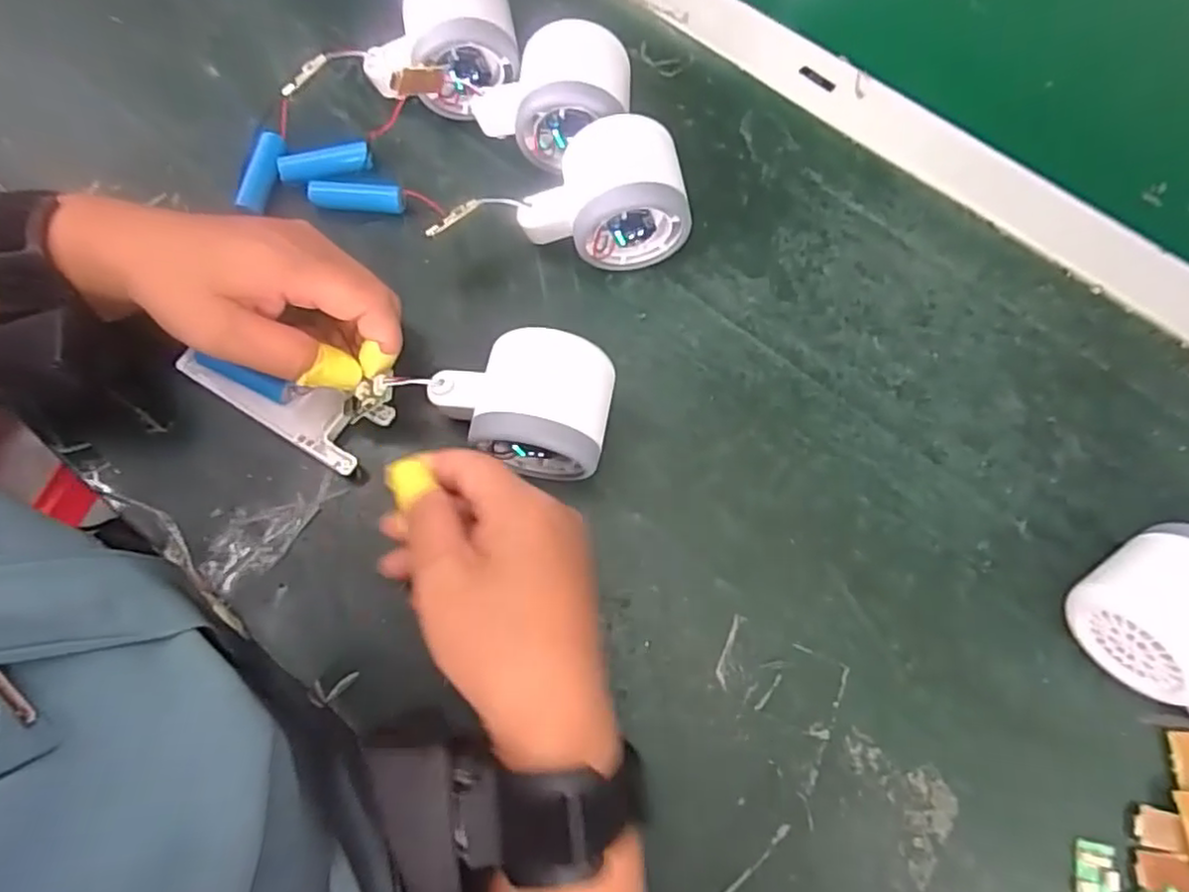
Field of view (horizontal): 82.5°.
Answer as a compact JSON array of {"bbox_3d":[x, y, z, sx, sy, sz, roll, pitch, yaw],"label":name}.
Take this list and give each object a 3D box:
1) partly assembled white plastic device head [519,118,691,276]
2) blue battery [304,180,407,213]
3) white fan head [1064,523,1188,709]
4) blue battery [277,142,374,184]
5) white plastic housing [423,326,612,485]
[{"bbox_3d":[0.004,-0.126,0.346,0.081,0.059,0.051,-2,73,-1],"label":"partly assembled white plastic device head"},{"bbox_3d":[-0.130,-0.137,0.371,0.051,0.010,0.014,4,73,1],"label":"blue battery"},{"bbox_3d":[0.249,0.080,0.286,0.053,0.054,0.083,-36,76,-10],"label":"white fan head"},{"bbox_3d":[-0.148,-0.155,0.372,0.050,0.010,0.013,-11,73,-3],"label":"blue battery"},{"bbox_3d":[-0.035,-0.019,0.313,0.080,0.057,0.056,10,73,3],"label":"white plastic housing"}]

